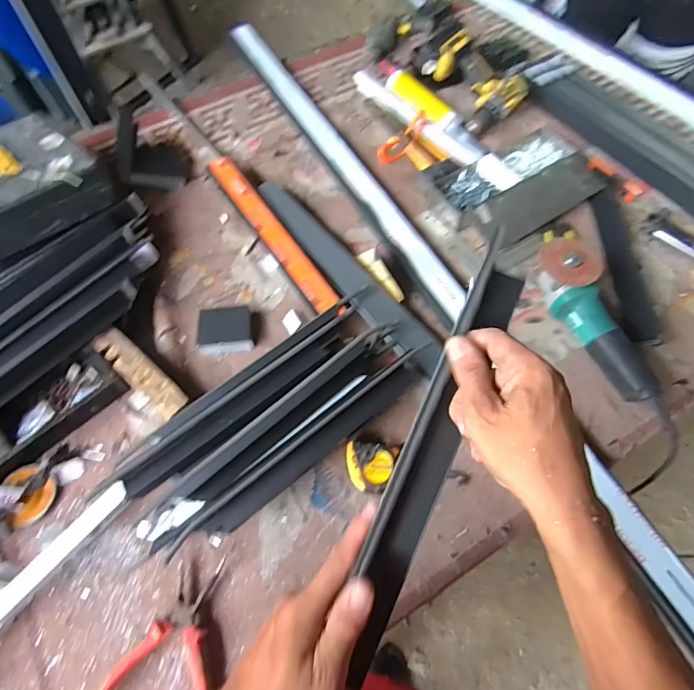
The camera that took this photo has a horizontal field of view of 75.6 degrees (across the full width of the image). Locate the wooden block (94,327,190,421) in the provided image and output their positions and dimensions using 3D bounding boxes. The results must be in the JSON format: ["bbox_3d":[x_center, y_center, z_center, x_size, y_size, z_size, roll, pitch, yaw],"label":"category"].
[{"bbox_3d":[-0.333,0.043,0.717,0.193,0.027,0.049,37,68,21],"label":"wooden block"}]

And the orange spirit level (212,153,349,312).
[{"bbox_3d":[-0.143,-0.216,0.842,0.048,0.024,0.452,-31,63,-15],"label":"orange spirit level"}]

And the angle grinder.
[{"bbox_3d":[0.399,-0.043,0.723,0.082,0.076,0.281,-21,76,-10],"label":"angle grinder"}]

